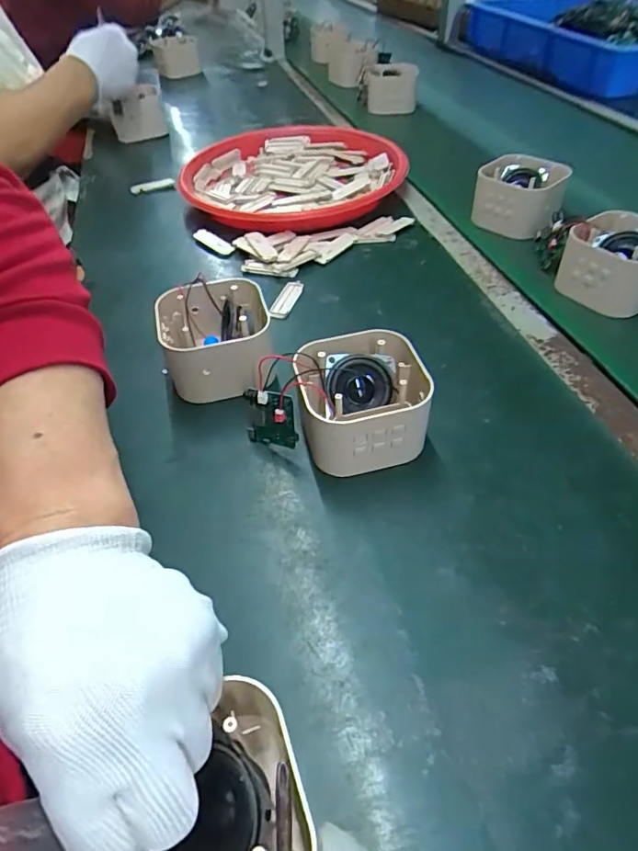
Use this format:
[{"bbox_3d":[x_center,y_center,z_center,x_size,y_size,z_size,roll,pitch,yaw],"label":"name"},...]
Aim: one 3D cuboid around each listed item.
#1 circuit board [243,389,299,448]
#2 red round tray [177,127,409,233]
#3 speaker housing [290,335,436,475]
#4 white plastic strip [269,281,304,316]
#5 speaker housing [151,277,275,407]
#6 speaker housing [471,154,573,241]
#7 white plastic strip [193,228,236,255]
[{"bbox_3d":[-0.036,-0.003,0.384,0.045,0.043,0.007,15,27,28],"label":"circuit board"},{"bbox_3d":[-0.036,-0.331,0.700,0.274,0.039,0.295,-1,46,1],"label":"red round tray"},{"bbox_3d":[0.031,-0.018,0.384,0.096,0.061,0.089,-9,47,-5],"label":"speaker housing"},{"bbox_3d":[-0.033,-0.128,0.532,0.018,0.007,0.058,14,50,17],"label":"white plastic strip"},{"bbox_3d":[-0.087,-0.072,0.442,0.092,0.062,0.099,-7,47,-2],"label":"speaker housing"},{"bbox_3d":[0.233,-0.264,0.608,0.095,0.061,0.082,21,52,22],"label":"speaker housing"},{"bbox_3d":[-0.123,-0.213,0.608,0.067,0.004,0.016,38,91,28],"label":"white plastic strip"}]

